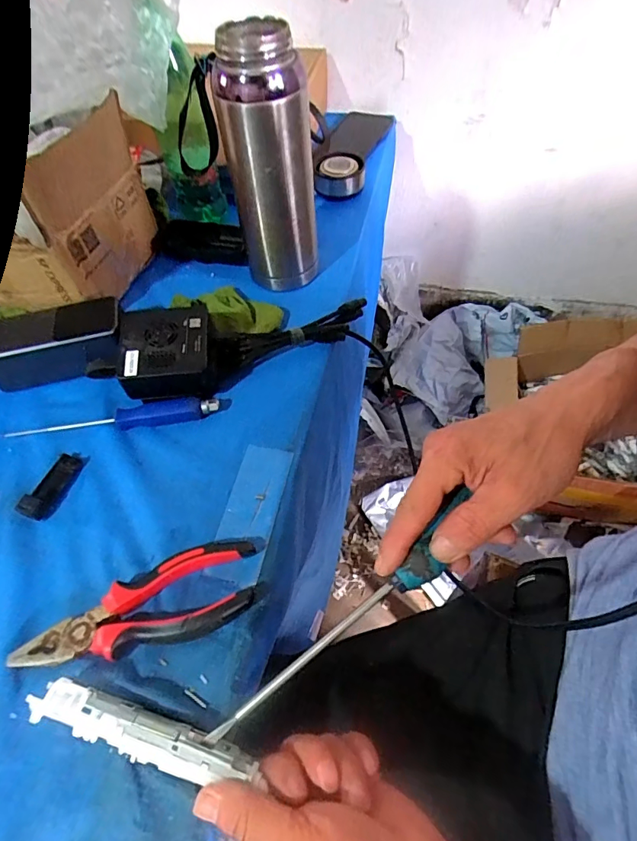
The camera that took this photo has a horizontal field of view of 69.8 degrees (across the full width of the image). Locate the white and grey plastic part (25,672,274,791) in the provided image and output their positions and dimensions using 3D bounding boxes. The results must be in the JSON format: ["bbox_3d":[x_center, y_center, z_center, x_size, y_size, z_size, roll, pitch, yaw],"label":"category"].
[{"bbox_3d":[-0.105,0.184,0.268,0.134,0.012,0.024,14,58,9],"label":"white and grey plastic part"}]

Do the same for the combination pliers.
[{"bbox_3d":[-0.121,0.131,0.314,0.157,0.018,0.055,-18,57,-7],"label":"combination pliers"}]

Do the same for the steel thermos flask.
[{"bbox_3d":[-0.046,-0.237,0.439,0.069,0.209,0.079,28,63,21],"label":"steel thermos flask"}]

